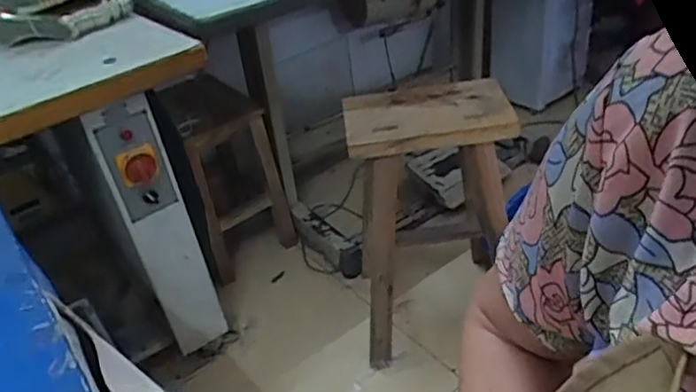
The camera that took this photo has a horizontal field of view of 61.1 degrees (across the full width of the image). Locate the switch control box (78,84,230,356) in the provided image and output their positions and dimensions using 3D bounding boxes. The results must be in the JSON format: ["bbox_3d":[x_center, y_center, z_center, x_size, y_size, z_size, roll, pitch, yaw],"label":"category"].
[{"bbox_3d":[-0.367,0.089,1.185,0.131,0.607,0.091,-21,37,-17],"label":"switch control box"}]

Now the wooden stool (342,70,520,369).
[{"bbox_3d":[0.178,0.035,1.301,0.313,0.517,0.332,-6,35,1],"label":"wooden stool"}]

